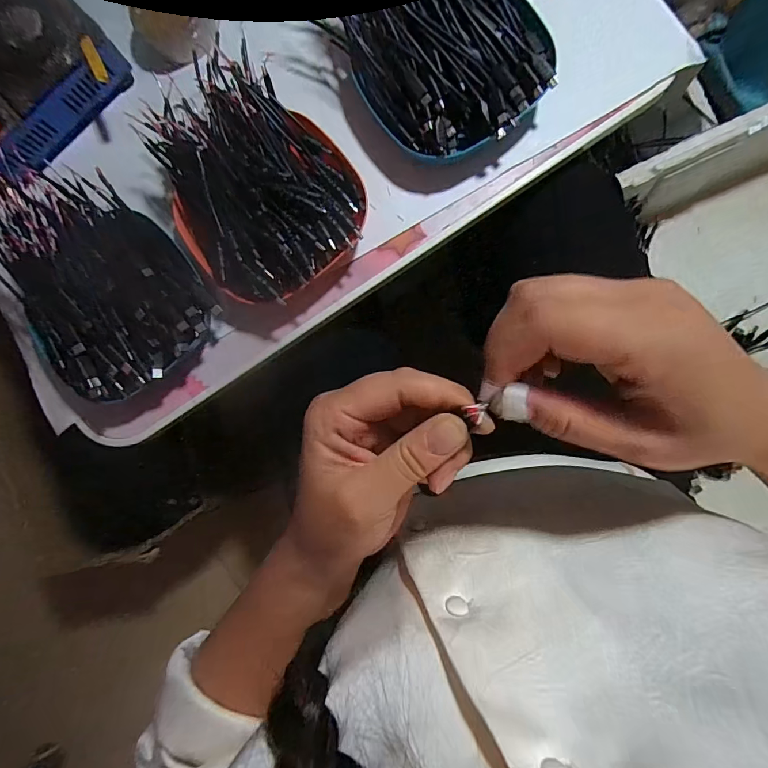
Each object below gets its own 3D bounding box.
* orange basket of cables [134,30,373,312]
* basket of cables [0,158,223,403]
[{"bbox_3d":[-0.102,-0.153,0.341,0.136,0.059,0.179,-39,85,3],"label":"orange basket of cables"},{"bbox_3d":[-0.232,-0.083,0.353,0.134,0.059,0.195,-43,84,2],"label":"basket of cables"}]

